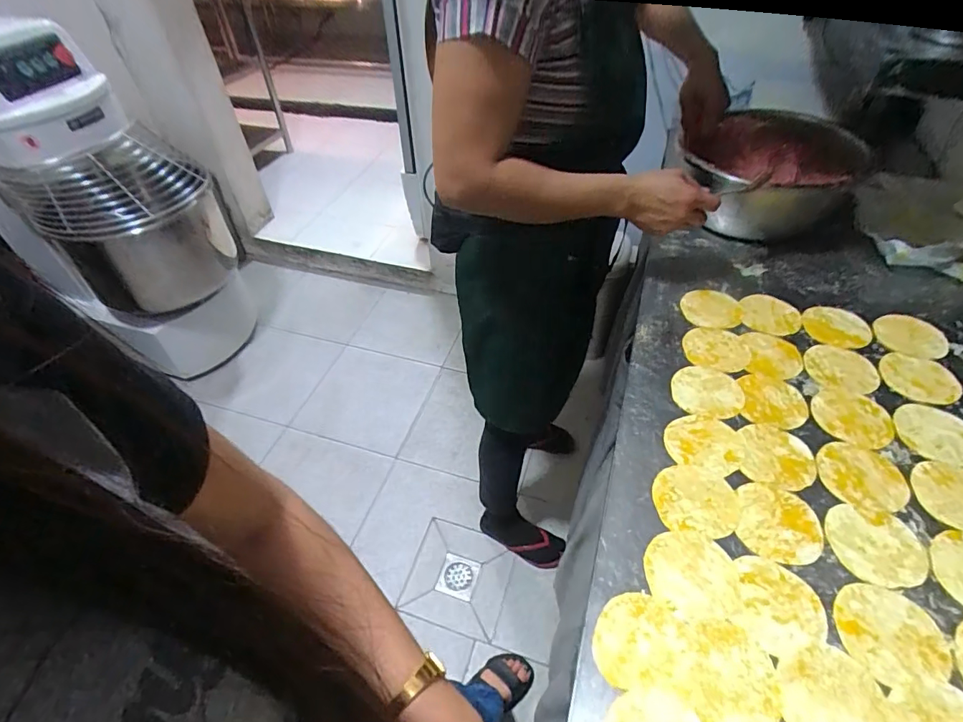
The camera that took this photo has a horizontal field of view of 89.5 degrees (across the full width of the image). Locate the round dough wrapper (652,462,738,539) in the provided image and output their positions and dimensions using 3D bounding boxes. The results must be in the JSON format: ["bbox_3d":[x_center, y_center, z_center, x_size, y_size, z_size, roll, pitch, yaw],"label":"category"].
[{"bbox_3d":[0.226,0.144,0.512,0.083,0.004,0.078,-1,48,2],"label":"round dough wrapper"}]

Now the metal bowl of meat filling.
[{"bbox_3d":[0.461,-0.301,0.815,0.229,0.153,0.215,-1,48,2],"label":"metal bowl of meat filling"}]

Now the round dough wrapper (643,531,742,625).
[{"bbox_3d":[0.200,0.203,0.461,0.081,0.005,0.081,-1,48,2],"label":"round dough wrapper"}]

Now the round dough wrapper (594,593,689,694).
[{"bbox_3d":[0.138,0.244,0.426,0.078,0.007,0.074,-1,48,2],"label":"round dough wrapper"}]

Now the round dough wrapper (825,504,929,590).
[{"bbox_3d":[0.384,0.179,0.474,0.082,0.004,0.077,-1,48,2],"label":"round dough wrapper"}]

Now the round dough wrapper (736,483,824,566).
[{"bbox_3d":[0.302,0.163,0.492,0.075,0.004,0.080,-1,48,2],"label":"round dough wrapper"}]

